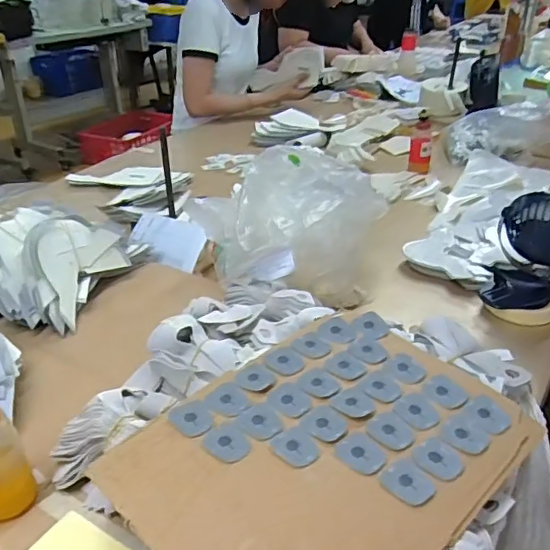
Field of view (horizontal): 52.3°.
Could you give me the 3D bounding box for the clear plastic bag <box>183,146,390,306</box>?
[{"bbox_3d":[0.029,-0.068,0.783,0.261,0.183,0.136,-6,32,-10],"label":"clear plastic bag"}]

